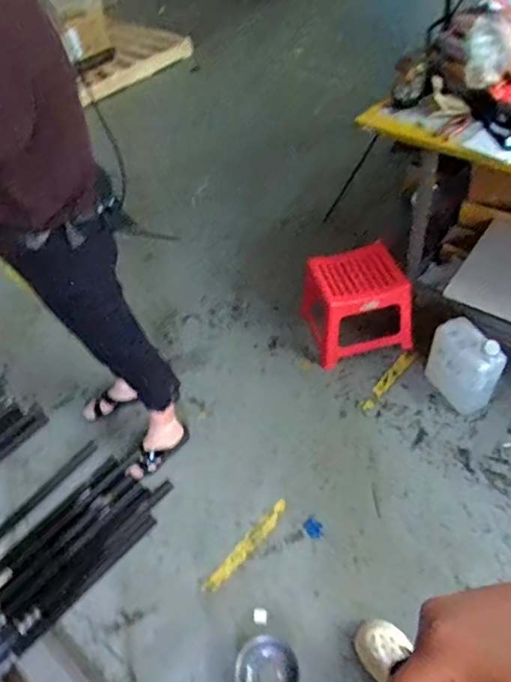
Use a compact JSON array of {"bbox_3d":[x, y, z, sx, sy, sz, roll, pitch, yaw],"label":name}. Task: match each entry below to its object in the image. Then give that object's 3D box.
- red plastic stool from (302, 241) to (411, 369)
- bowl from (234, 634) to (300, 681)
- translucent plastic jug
[{"bbox_3d":[0.329,-0.102,1.724,0.311,0.296,0.282,-10,48,-1],"label":"red plastic stool"},{"bbox_3d":[0.027,0.753,1.207,0.139,0.053,0.133,-4,49,4],"label":"bowl"},{"bbox_3d":[0.592,0.075,1.541,0.133,0.288,0.210,-31,52,-19],"label":"translucent plastic jug"}]

